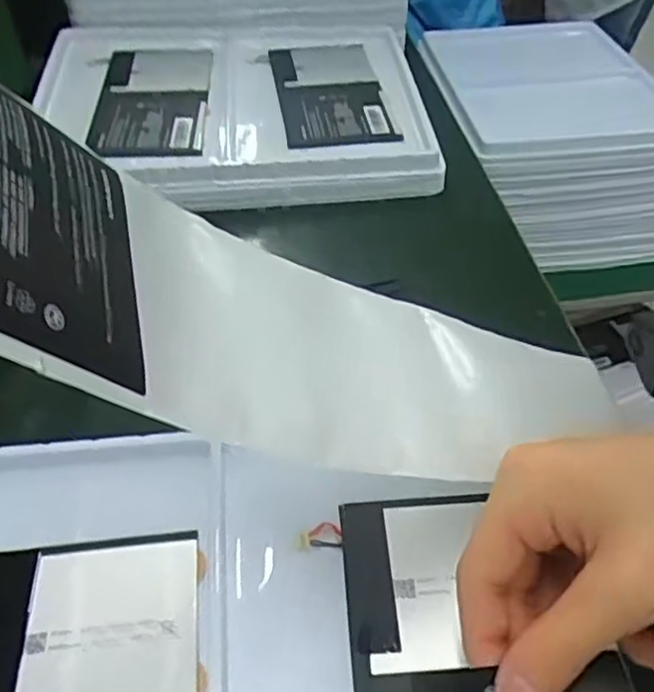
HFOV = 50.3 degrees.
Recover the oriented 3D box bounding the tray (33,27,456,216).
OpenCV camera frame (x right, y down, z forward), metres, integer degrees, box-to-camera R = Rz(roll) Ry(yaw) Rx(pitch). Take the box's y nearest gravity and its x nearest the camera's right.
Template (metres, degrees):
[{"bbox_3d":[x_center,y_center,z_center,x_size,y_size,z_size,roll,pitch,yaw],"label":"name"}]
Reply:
[{"bbox_3d":[-0.082,-0.208,0.604,0.323,0.033,0.249,-3,45,-6],"label":"tray"}]

